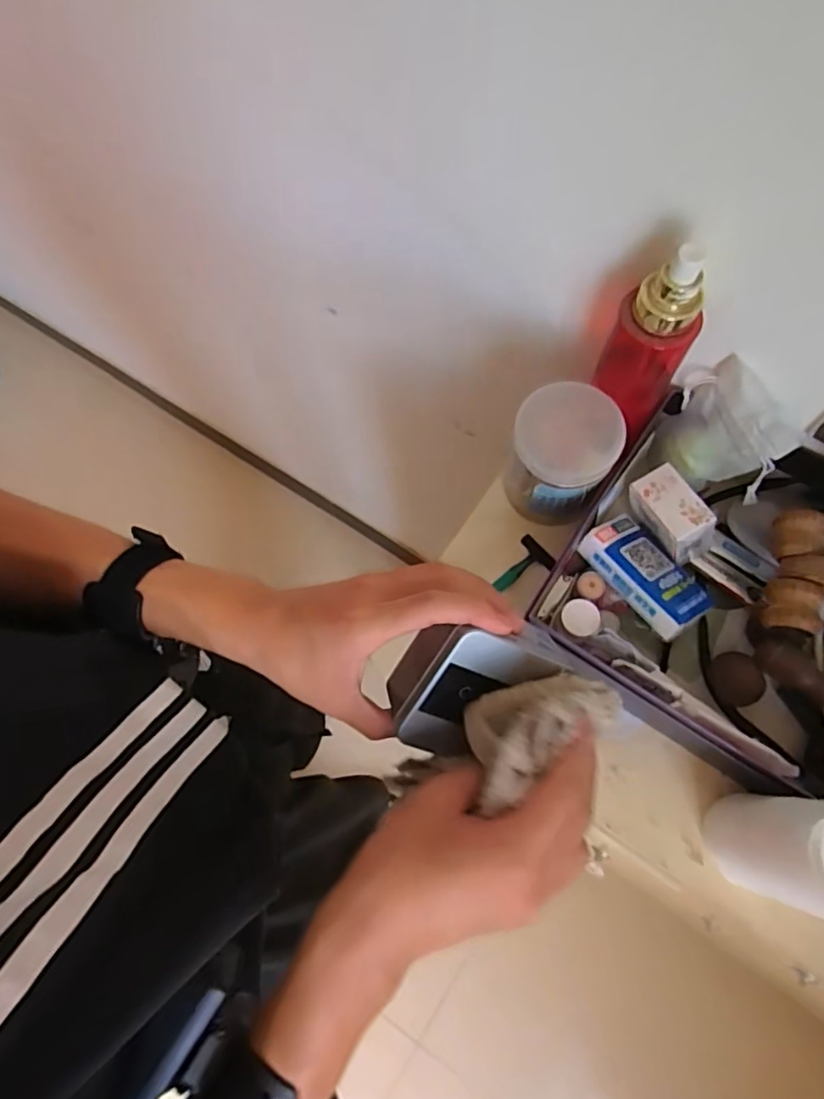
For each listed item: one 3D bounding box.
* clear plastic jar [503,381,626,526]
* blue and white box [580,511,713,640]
[{"bbox_3d":[0.124,-0.076,0.503,0.079,0.096,0.079,-1,70,3],"label":"clear plastic jar"},{"bbox_3d":[0.188,0.020,0.481,0.053,0.025,0.105,-25,64,-28],"label":"blue and white box"}]

